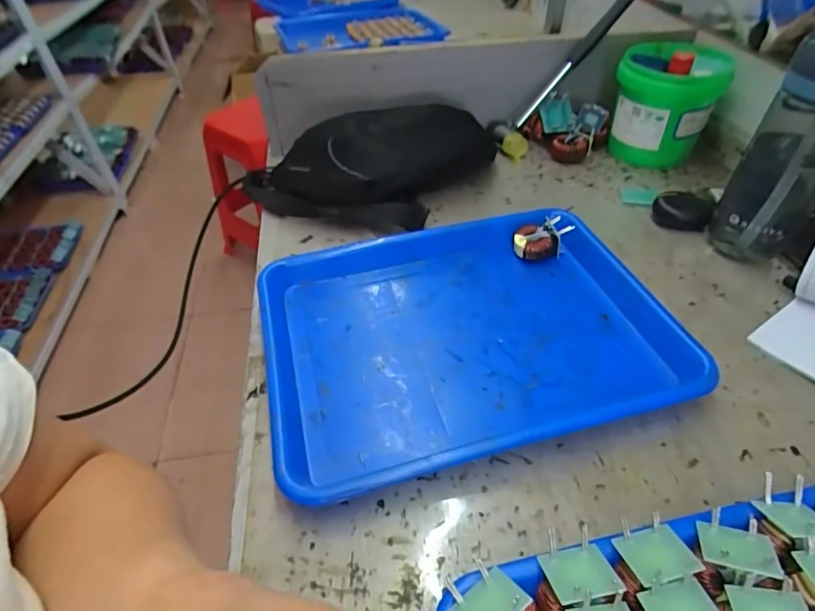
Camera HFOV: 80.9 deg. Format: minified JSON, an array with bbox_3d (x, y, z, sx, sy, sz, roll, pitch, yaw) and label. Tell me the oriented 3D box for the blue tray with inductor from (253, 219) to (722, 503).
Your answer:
[{"bbox_3d":[0.045,0.021,0.419,0.334,0.034,0.250,-12,45,-9],"label":"blue tray with inductor"}]

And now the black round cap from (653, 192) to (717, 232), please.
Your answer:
[{"bbox_3d":[0.303,-0.103,0.530,0.057,0.030,0.036,24,51,25],"label":"black round cap"}]

